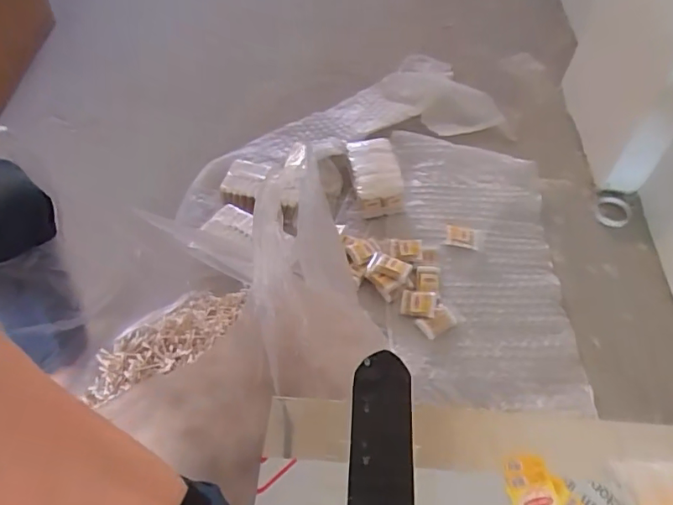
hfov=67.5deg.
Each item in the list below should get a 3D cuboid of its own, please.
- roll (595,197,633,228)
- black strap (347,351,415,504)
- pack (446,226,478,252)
[{"bbox_3d":[0.686,-0.102,1.248,0.080,0.013,0.088,0,53,0],"label":"roll"},{"bbox_3d":[0.044,0.183,0.493,0.060,0.008,0.177,3,53,2],"label":"black strap"},{"bbox_3d":[0.295,-0.034,1.181,0.072,0.018,0.055,10,54,7],"label":"pack"}]

